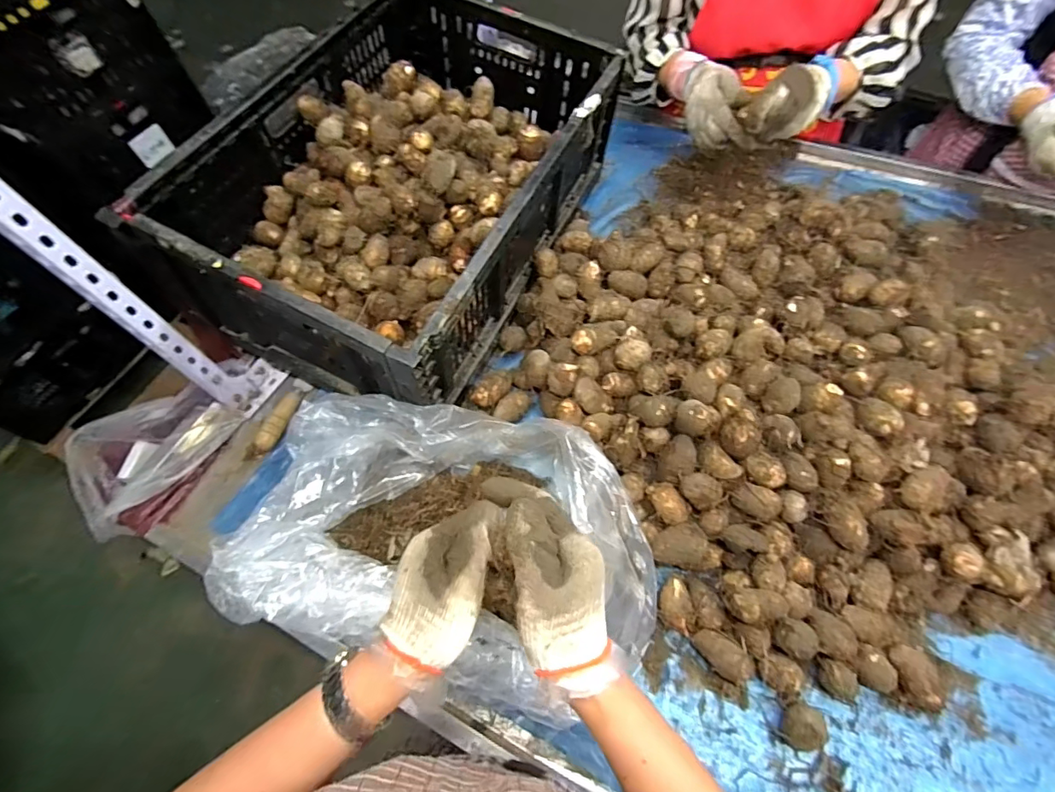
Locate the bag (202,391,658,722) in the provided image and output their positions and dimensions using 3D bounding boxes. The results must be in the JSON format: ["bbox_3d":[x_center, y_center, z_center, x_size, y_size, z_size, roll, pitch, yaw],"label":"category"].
[{"bbox_3d":[-0.085,0.151,0.540,0.445,0.148,0.277,13,64,11],"label":"bag"}]

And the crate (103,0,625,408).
[{"bbox_3d":[-0.160,-0.309,0.715,0.409,0.225,0.600,22,66,15],"label":"crate"}]

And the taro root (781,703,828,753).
[{"bbox_3d":[0.276,0.332,0.491,0.036,0.041,0.040,16,64,12],"label":"taro root"}]

